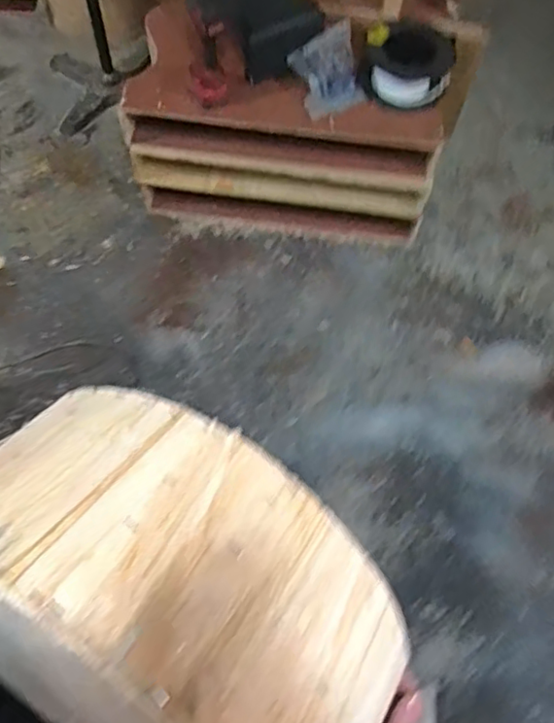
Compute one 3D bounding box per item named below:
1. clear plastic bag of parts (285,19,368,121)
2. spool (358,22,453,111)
[{"bbox_3d":[0.128,-0.718,1.526,0.161,0.024,0.188,-23,105,2],"label":"clear plastic bag of parts"},{"bbox_3d":[0.315,-0.721,1.497,0.196,0.142,0.150,31,65,12],"label":"spool"}]

